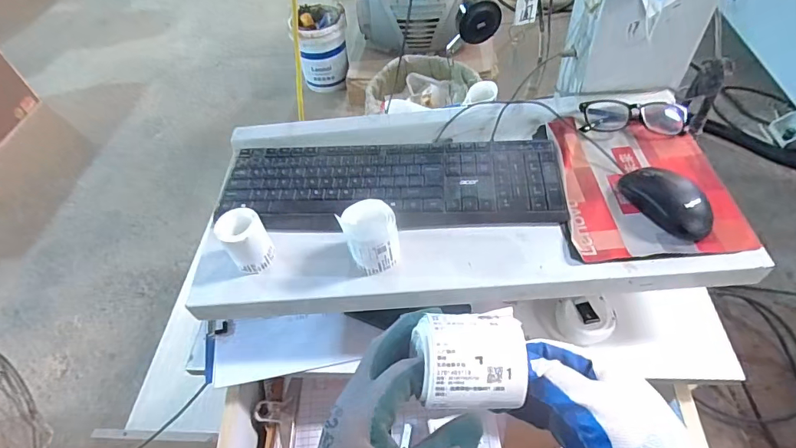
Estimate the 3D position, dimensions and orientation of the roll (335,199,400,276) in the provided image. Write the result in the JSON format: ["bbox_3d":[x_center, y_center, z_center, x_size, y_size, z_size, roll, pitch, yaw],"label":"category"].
[{"bbox_3d":[-0.029,0.014,0.486,0.058,0.072,0.051,-16,50,-8],"label":"roll"}]

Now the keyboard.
[{"bbox_3d":[-0.013,-0.053,0.561,0.419,0.019,0.135,-1,50,5],"label":"keyboard"}]

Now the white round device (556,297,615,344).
[{"bbox_3d":[0.232,0.118,0.540,0.063,0.025,0.052,-4,50,2],"label":"white round device"}]

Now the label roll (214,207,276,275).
[{"bbox_3d":[-0.172,0.019,0.503,0.046,0.067,0.054,-32,54,-20],"label":"label roll"}]

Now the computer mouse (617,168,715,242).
[{"bbox_3d":[0.303,-0.027,0.499,0.055,0.031,0.103,-26,53,-16],"label":"computer mouse"}]

